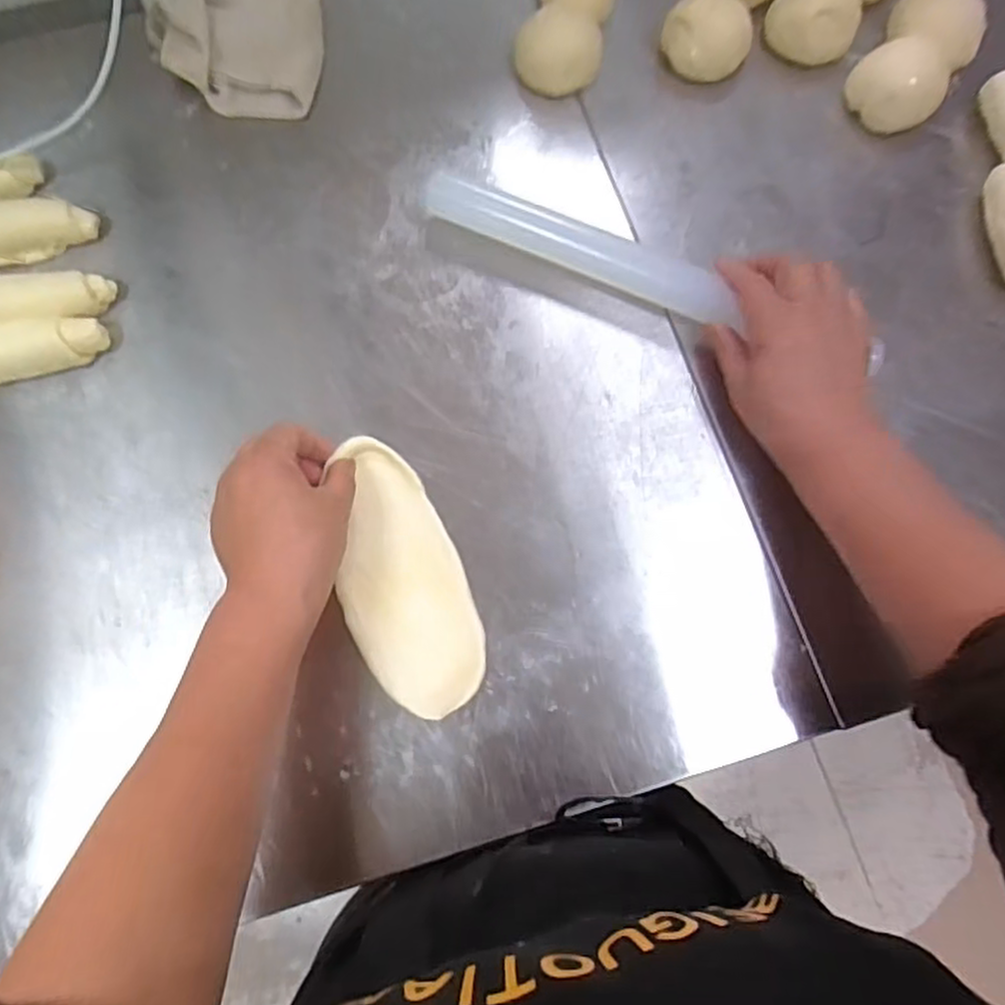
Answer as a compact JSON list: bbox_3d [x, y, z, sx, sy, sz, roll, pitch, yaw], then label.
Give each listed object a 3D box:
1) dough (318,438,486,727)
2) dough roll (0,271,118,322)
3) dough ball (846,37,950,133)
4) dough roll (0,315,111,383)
[{"bbox_3d":[-0.061,0.041,0.417,0.071,0.015,0.168,-16,72,-4],"label":"dough"},{"bbox_3d":[-0.316,-0.133,0.472,0.102,0.034,0.039,-8,73,-2],"label":"dough roll"},{"bbox_3d":[0.294,-0.309,0.522,0.064,0.040,0.054,29,76,9],"label":"dough ball"},{"bbox_3d":[-0.310,-0.100,0.458,0.092,0.042,0.032,-10,73,-3],"label":"dough roll"}]

